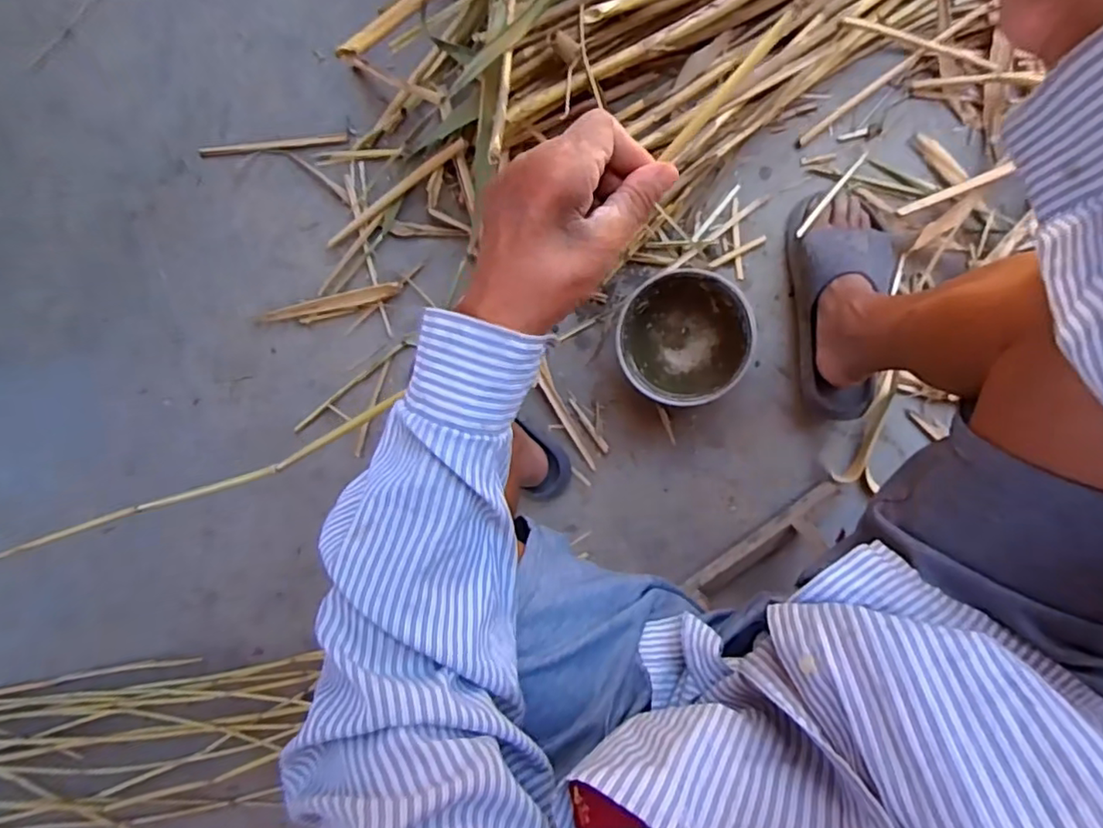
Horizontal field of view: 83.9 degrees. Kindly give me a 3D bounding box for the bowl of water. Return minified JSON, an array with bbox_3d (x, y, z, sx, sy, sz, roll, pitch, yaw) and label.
[{"bbox_3d":[0.164,-0.094,0.773,0.152,0.095,0.155,2,98,11],"label":"bowl of water"}]

